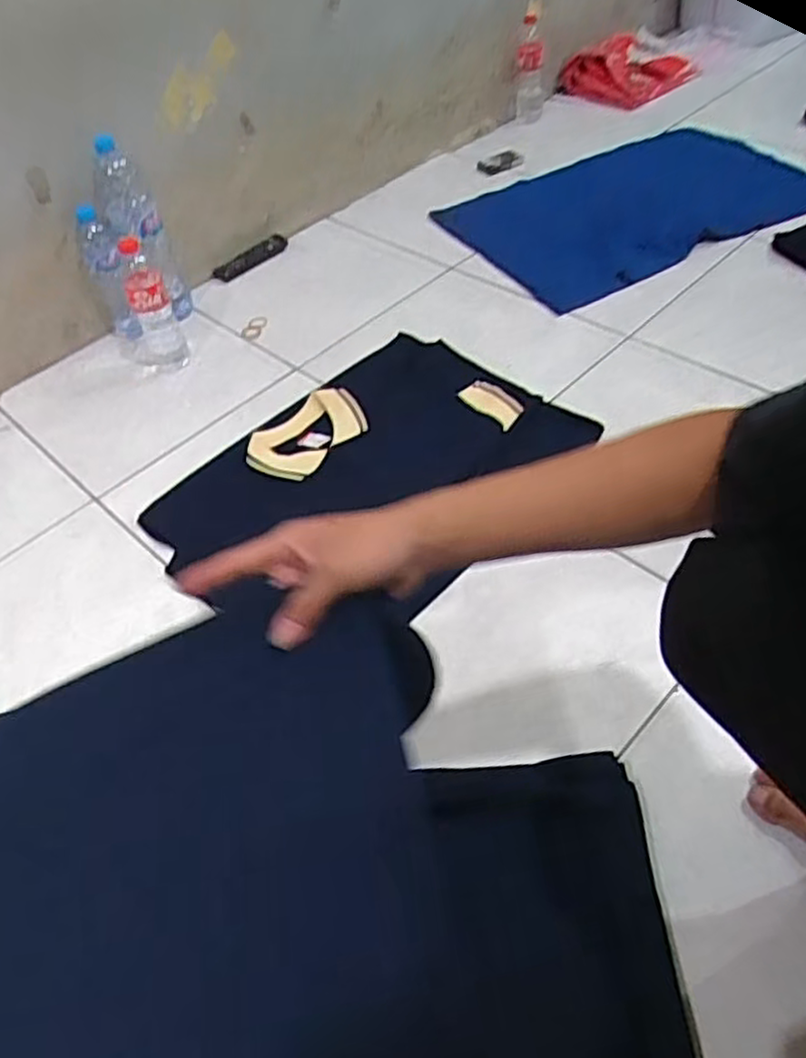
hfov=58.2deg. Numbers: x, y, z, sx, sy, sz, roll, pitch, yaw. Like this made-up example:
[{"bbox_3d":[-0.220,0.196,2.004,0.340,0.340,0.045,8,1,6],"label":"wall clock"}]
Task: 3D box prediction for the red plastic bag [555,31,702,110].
[{"bbox_3d":[0.428,-0.877,1.385,0.276,0.109,0.044,-10,49,-1],"label":"red plastic bag"}]

